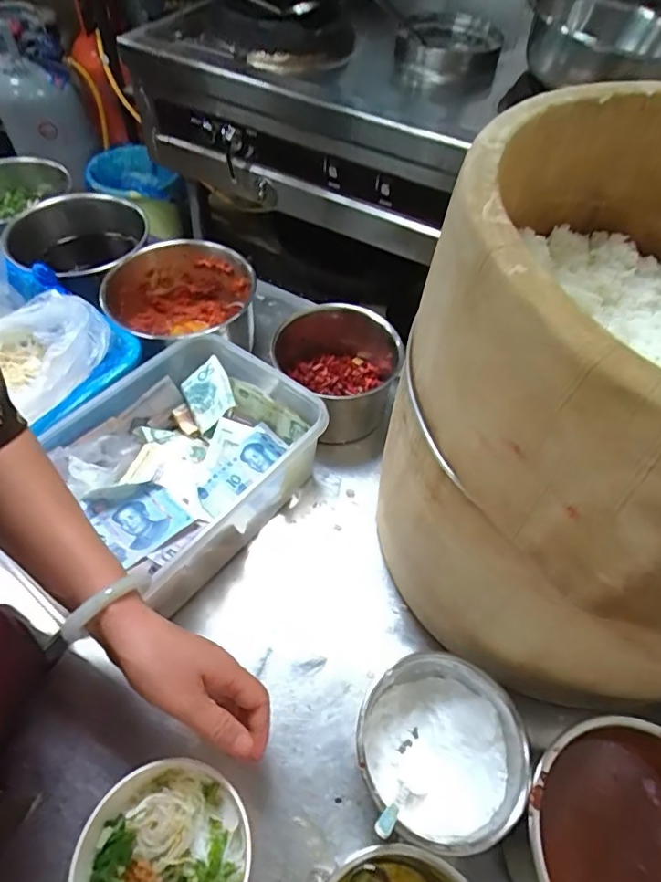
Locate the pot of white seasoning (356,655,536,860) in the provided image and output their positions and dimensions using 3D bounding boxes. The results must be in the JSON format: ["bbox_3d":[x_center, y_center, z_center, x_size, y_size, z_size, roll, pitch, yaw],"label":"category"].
[{"bbox_3d":[0.094,0.254,0.431,0.130,0.093,0.128,1,55,-2],"label":"pot of white seasoning"}]

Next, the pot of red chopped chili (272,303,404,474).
[{"bbox_3d":[0.002,-0.077,0.665,0.159,0.117,0.186,13,55,6],"label":"pot of red chopped chili"}]

